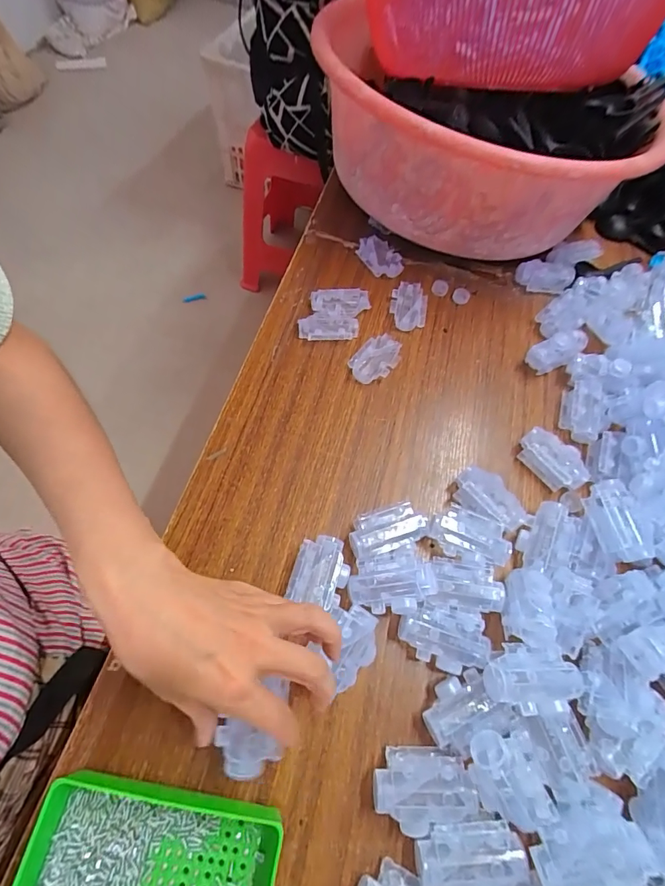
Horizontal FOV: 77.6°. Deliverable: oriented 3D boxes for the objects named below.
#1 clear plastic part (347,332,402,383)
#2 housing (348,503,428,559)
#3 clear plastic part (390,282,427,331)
[{"bbox_3d":[0.048,-0.096,0.469,0.043,0.012,0.066,38,67,13],"label":"clear plastic part"},{"bbox_3d":[0.049,0.079,0.368,0.068,0.030,0.034,-15,66,-12],"label":"housing"},{"bbox_3d":[0.094,-0.168,0.509,0.044,0.014,0.068,11,63,1],"label":"clear plastic part"}]

